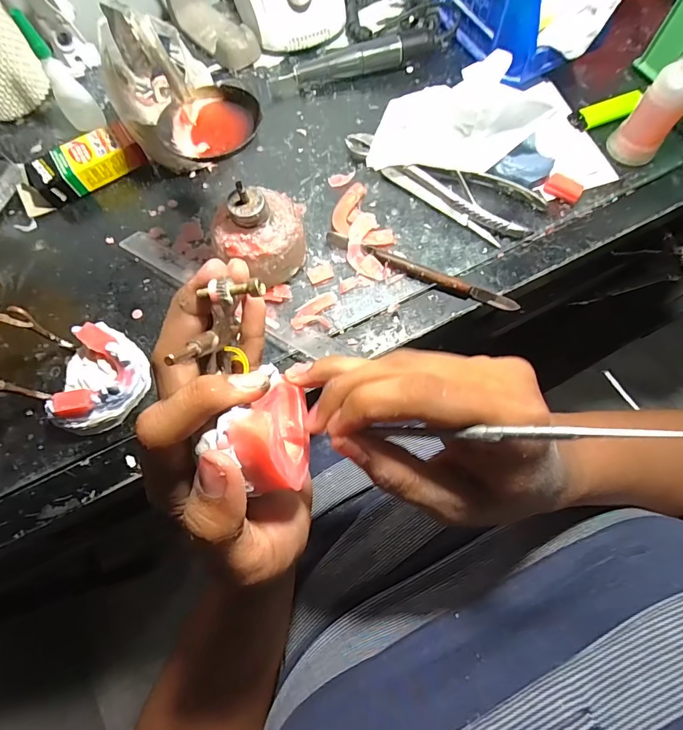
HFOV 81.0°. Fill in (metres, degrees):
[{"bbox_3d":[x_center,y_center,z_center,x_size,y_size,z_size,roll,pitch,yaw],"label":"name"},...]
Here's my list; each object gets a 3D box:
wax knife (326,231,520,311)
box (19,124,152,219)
[{"bbox_3d":[0.067,-0.082,0.346,0.173,0.011,0.012,24,73,10],"label":"wax knife"},{"bbox_3d":[-0.253,-0.189,0.386,0.119,0.029,0.038,-31,73,-8],"label":"box"}]

